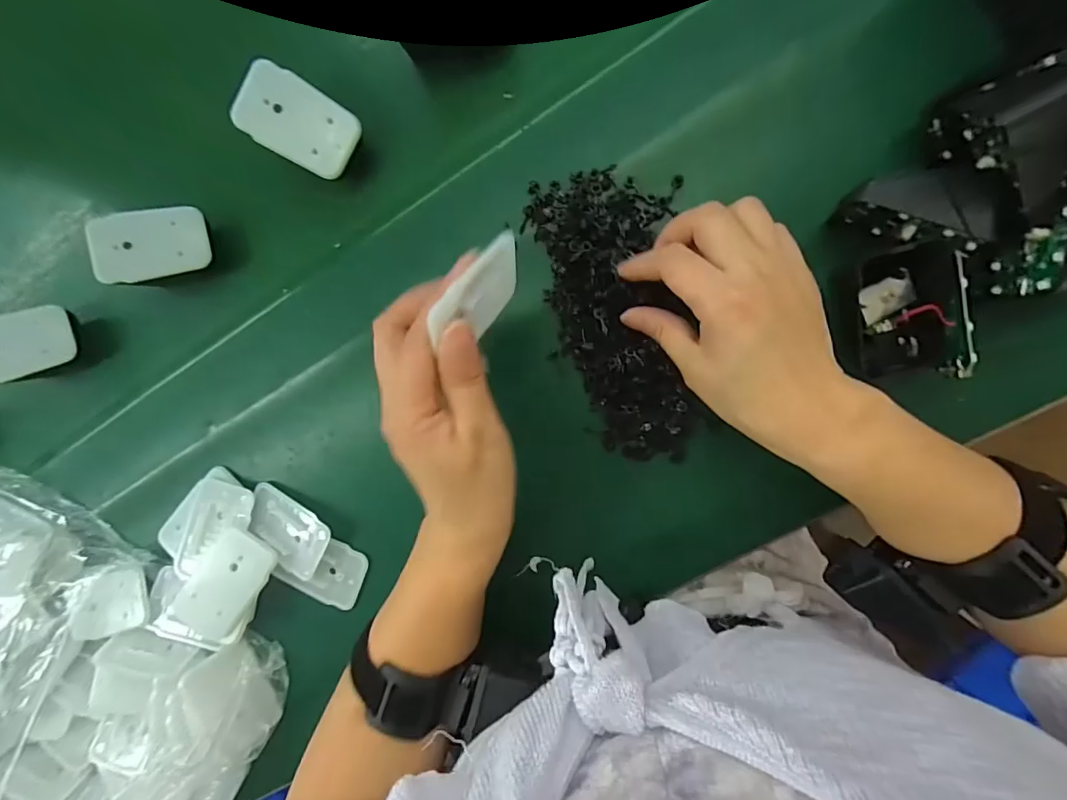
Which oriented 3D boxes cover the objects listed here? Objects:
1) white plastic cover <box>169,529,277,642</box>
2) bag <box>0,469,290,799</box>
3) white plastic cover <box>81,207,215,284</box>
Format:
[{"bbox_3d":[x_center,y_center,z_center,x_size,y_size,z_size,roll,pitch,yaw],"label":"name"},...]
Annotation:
[{"bbox_3d":[-0.205,0.124,0.318,0.042,0.006,0.071,34,89,-3],"label":"white plastic cover"},{"bbox_3d":[-0.356,0.264,0.340,0.268,0.070,0.343,26,96,5],"label":"bag"},{"bbox_3d":[-0.240,-0.097,0.300,0.064,0.010,0.039,-17,98,-15],"label":"white plastic cover"}]

